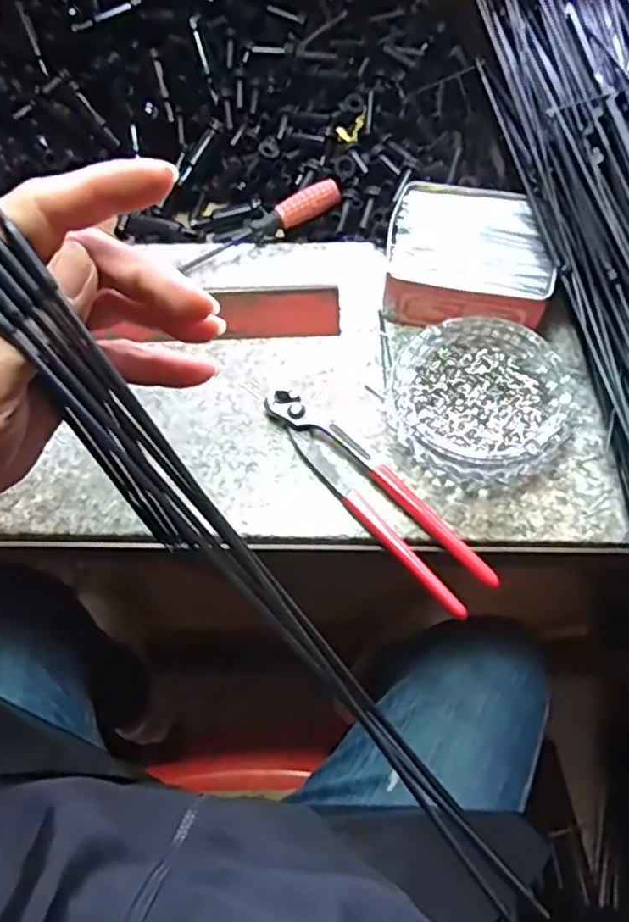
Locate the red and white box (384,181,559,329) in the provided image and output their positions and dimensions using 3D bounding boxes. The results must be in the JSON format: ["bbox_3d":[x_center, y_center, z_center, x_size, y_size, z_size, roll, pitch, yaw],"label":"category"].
[{"bbox_3d":[0.116,-0.156,0.494,0.121,0.041,0.111,8,66,6],"label":"red and white box"}]

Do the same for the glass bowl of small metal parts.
[{"bbox_3d":[0.119,-0.047,0.450,0.129,0.028,0.120,-1,66,2],"label":"glass bowl of small metal parts"}]

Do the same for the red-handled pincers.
[{"bbox_3d":[0.038,0.019,0.435,0.041,0.018,0.195,-38,70,-14],"label":"red-handled pincers"}]

